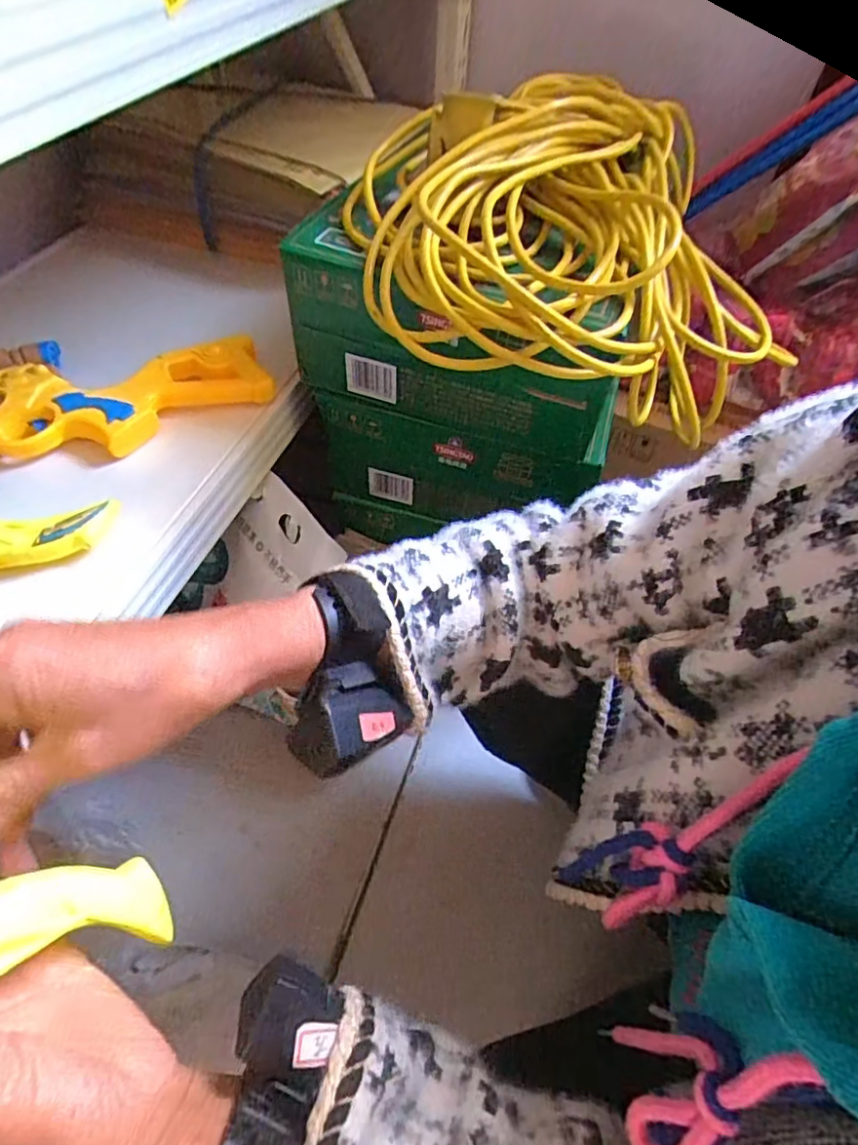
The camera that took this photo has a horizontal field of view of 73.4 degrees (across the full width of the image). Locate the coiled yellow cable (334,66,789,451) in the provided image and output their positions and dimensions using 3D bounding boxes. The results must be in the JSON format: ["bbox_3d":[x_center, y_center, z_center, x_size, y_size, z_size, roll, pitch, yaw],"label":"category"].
[{"bbox_3d":[0.098,-0.282,0.484,0.308,0.159,0.338,0,52,2],"label":"coiled yellow cable"}]

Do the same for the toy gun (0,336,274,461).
[{"bbox_3d":[-0.403,-0.128,0.477,0.522,0.041,0.132,-17,53,-11],"label":"toy gun"}]

